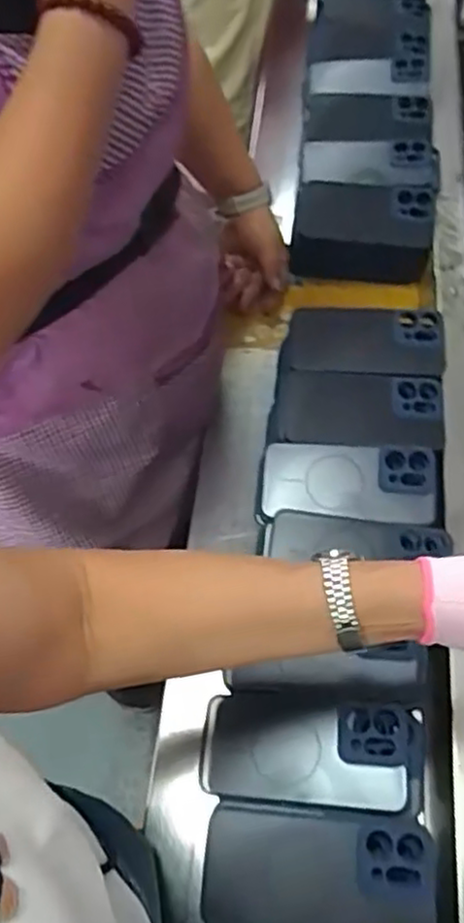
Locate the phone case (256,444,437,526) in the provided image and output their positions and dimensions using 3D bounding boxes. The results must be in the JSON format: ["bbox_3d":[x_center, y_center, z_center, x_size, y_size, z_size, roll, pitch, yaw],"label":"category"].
[{"bbox_3d":[0.107,0.018,0.648,0.161,0.013,0.075,3,59,4],"label":"phone case"}]

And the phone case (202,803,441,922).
[{"bbox_3d":[0.060,0.287,0.484,0.158,0.014,0.079,4,59,4],"label":"phone case"}]

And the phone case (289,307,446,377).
[{"bbox_3d":[0.143,-0.128,0.734,0.157,0.016,0.087,4,60,5],"label":"phone case"}]

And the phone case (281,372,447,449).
[{"bbox_3d":[0.133,-0.050,0.696,0.154,0.019,0.092,6,60,6],"label":"phone case"}]

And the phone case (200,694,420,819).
[{"bbox_3d":[0.060,0.226,0.542,0.168,0.017,0.082,-3,54,14],"label":"phone case"}]

